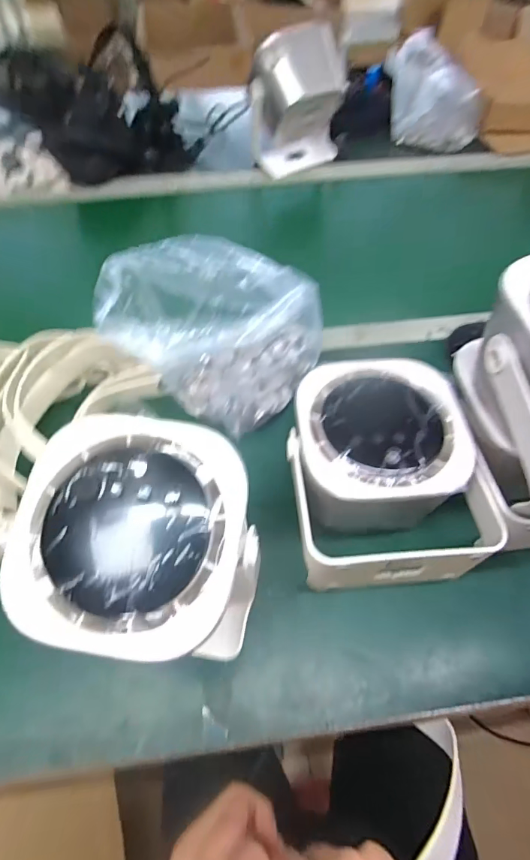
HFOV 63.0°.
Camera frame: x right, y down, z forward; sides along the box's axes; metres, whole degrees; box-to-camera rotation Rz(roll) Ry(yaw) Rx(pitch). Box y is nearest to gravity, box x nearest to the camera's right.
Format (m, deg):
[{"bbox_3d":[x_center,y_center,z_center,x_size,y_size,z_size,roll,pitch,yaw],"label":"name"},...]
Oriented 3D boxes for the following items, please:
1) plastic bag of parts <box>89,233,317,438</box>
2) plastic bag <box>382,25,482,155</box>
[{"bbox_3d":[-0.053,-0.090,0.447,0.198,0.142,0.149,13,58,9],"label":"plastic bag of parts"},{"bbox_3d":[0.337,-0.665,0.855,0.188,0.127,0.141,11,57,8],"label":"plastic bag"}]

